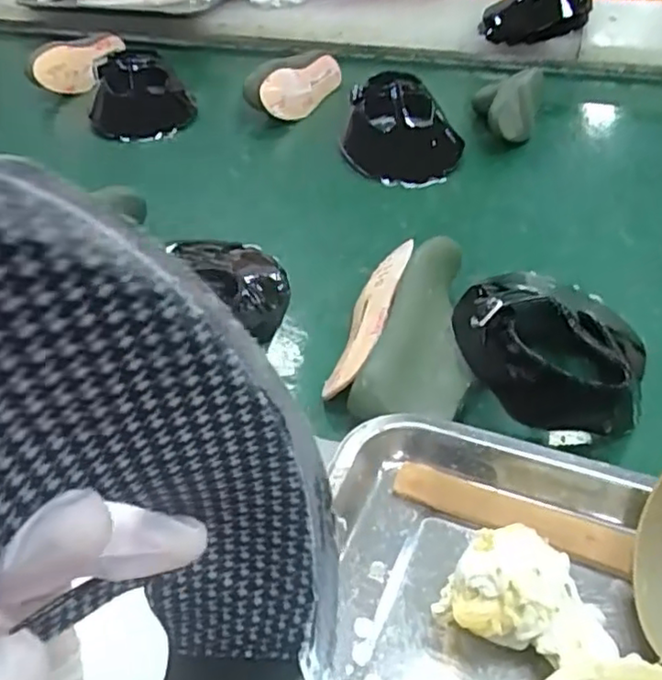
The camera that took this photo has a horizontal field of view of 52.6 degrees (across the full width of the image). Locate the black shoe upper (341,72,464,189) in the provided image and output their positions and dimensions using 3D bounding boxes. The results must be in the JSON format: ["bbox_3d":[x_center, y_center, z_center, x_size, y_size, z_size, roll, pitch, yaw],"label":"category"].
[{"bbox_3d":[0.083,-0.246,0.779,0.131,0.074,0.144,3,40,6],"label":"black shoe upper"}]

